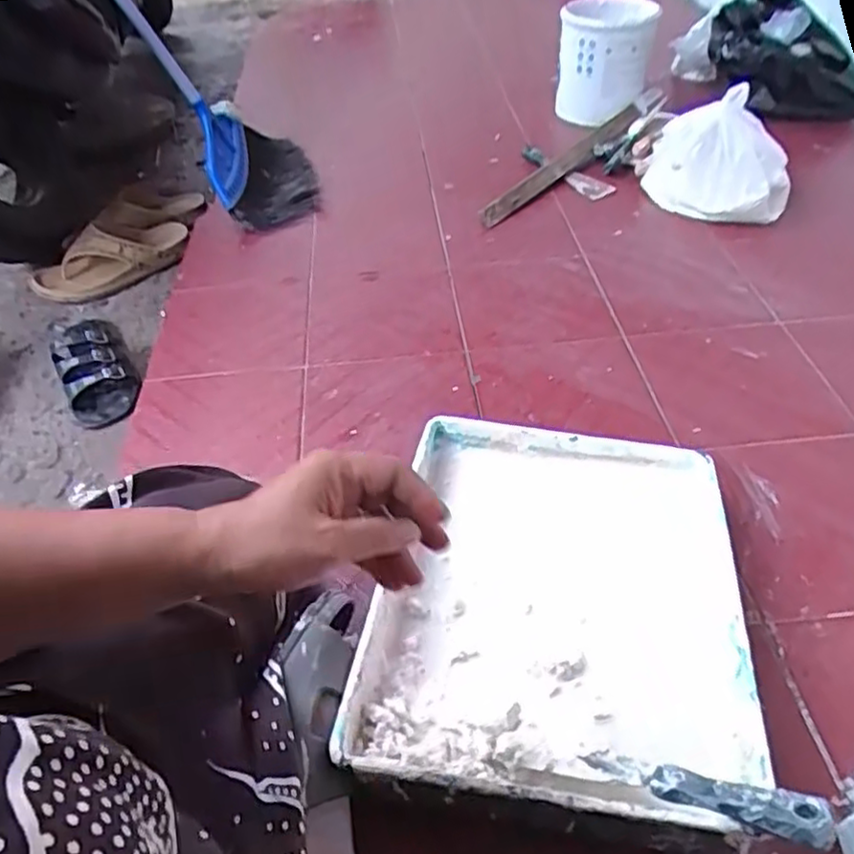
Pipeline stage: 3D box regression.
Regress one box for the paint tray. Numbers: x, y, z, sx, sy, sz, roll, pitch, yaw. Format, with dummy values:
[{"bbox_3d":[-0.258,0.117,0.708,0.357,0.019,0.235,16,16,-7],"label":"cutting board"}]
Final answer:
[{"bbox_3d":[0.108,0.137,0.581,0.285,0.077,0.358,4,45,11],"label":"paint tray"}]

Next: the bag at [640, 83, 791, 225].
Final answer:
[{"bbox_3d":[0.452,-0.425,1.088,0.194,0.138,0.180,-2,44,4],"label":"bag"}]

